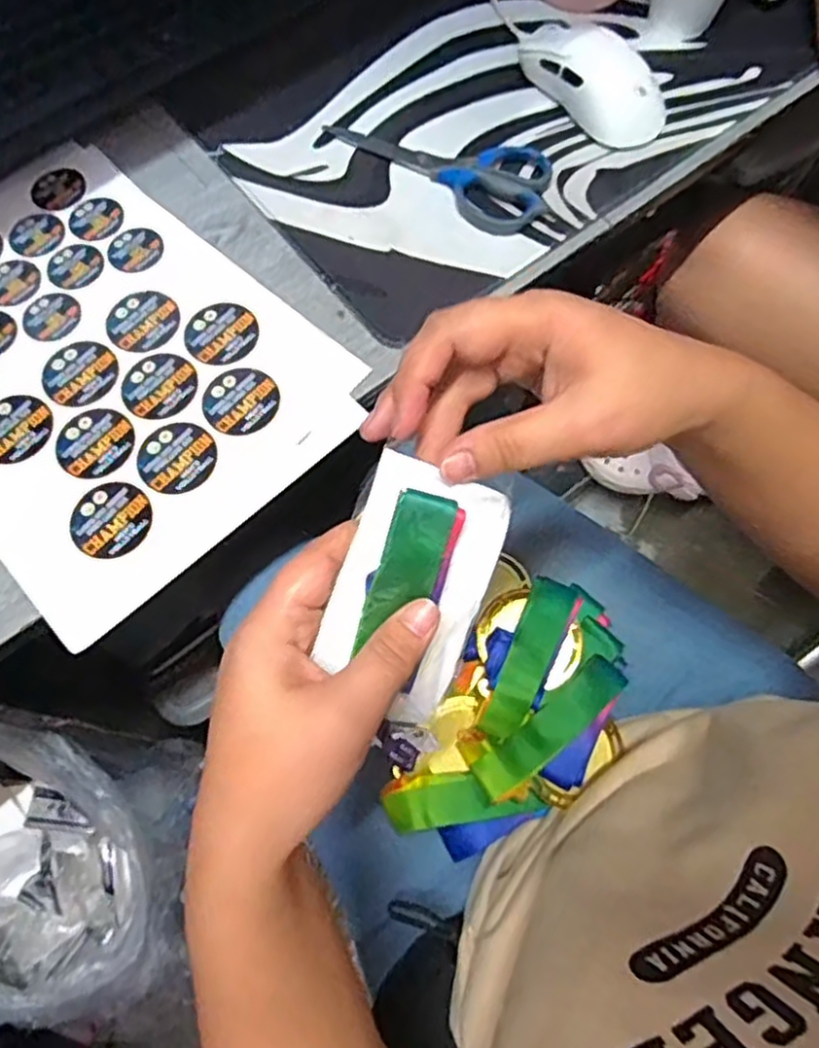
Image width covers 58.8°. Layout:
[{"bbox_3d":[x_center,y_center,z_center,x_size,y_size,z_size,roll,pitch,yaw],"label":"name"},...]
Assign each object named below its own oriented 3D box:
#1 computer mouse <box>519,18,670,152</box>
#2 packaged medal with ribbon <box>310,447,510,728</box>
[{"bbox_3d":[0.130,-0.309,0.495,0.063,0.033,0.106,-39,75,-12],"label":"computer mouse"},{"bbox_3d":[0.003,0.031,0.299,0.067,0.011,0.106,16,96,-34],"label":"packaged medal with ribbon"}]

